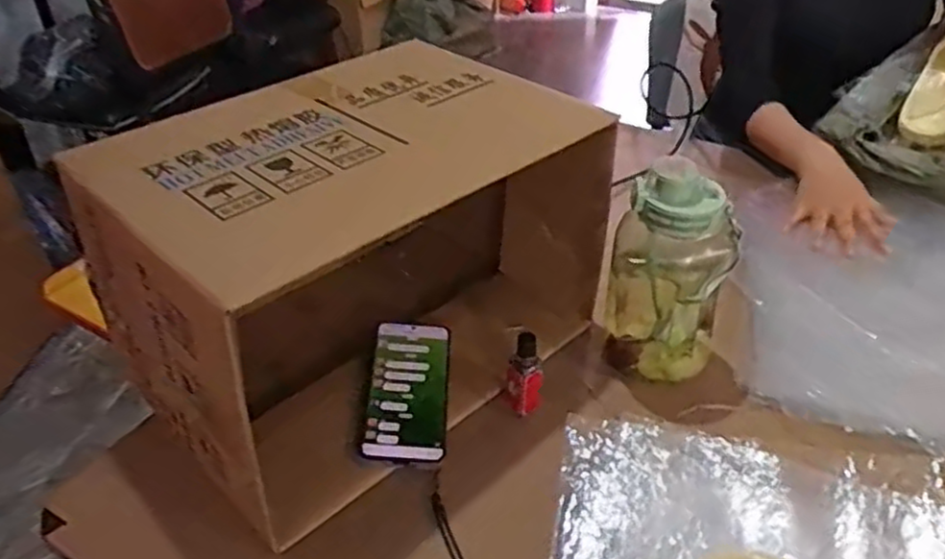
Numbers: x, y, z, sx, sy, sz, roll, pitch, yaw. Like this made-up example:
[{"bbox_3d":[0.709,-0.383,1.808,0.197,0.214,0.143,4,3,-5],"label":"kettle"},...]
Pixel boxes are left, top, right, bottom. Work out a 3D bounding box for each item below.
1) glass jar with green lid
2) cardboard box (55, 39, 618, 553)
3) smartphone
[{"bbox_3d":[0.189,-0.013,0.702,0.110,0.210,0.099,8,38,15],"label":"glass jar with green lid"},{"bbox_3d":[-0.103,-0.034,0.685,0.409,0.240,0.290,-29,43,-31],"label":"cardboard box"},{"bbox_3d":[-0.059,0.099,0.686,0.072,0.015,0.154,5,41,-4],"label":"smartphone"}]

